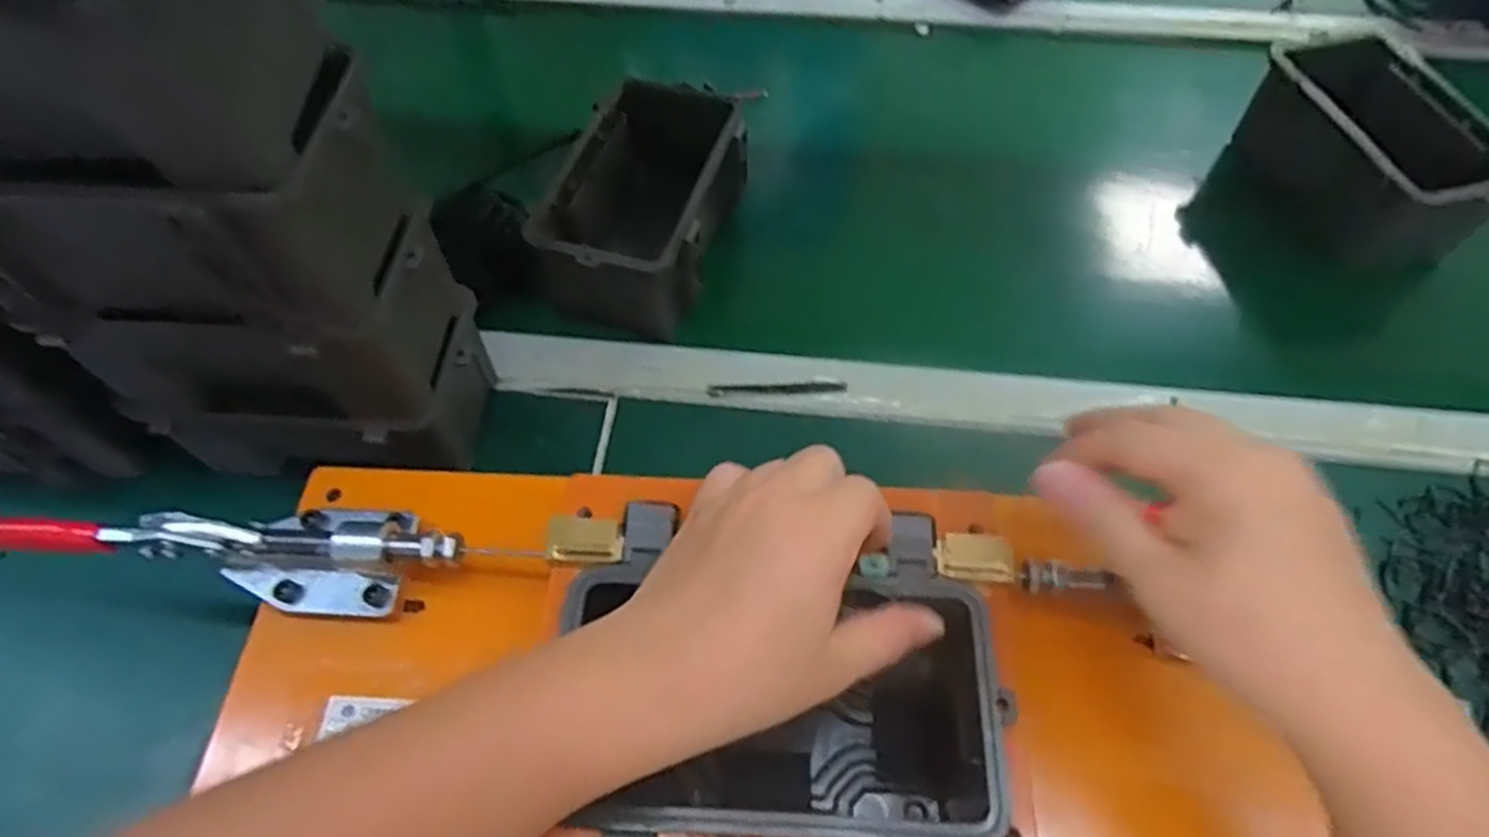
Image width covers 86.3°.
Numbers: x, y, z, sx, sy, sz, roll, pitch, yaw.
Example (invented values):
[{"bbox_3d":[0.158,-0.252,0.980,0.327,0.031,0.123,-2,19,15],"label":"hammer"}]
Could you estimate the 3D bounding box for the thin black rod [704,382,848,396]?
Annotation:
[{"bbox_3d":[0.022,-0.020,0.521,0.090,0.004,0.006,-2,58,0],"label":"thin black rod"}]

